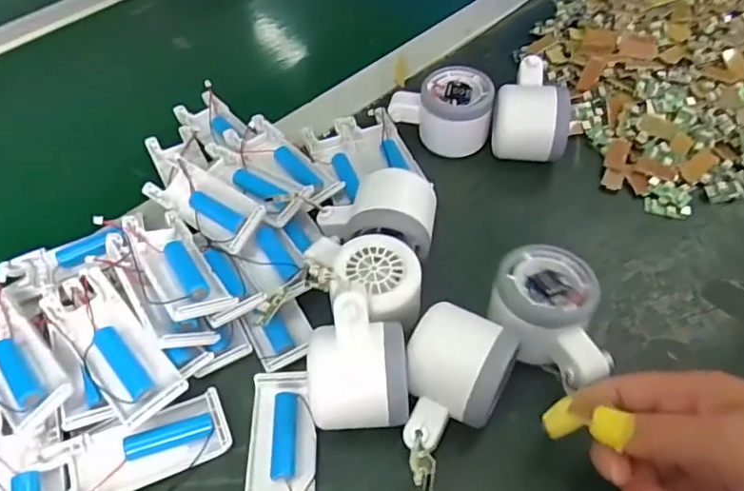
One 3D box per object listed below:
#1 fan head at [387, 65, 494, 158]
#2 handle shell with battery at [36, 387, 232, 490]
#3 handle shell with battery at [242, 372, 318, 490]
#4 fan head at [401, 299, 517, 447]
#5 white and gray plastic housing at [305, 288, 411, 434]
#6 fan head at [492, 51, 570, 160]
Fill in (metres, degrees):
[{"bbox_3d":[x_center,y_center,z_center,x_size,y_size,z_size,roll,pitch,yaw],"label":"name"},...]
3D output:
[{"bbox_3d":[0.057,-0.112,0.468,0.080,0.049,0.060,-1,53,2],"label":"fan head"},{"bbox_3d":[-0.136,0.116,0.320,0.101,0.019,0.043,-23,56,-14],"label":"handle shell with battery"},{"bbox_3d":[-0.053,0.123,0.321,0.040,0.010,0.105,-2,53,1],"label":"handle shell with battery"},{"bbox_3d":[0.045,0.080,0.321,0.060,0.045,0.080,20,57,16],"label":"fan head"},{"bbox_3d":[-0.008,0.071,0.318,0.054,0.070,0.059,-5,53,-1],"label":"white and gray plastic housing"},{"bbox_3d":[0.130,-0.106,0.458,0.059,0.057,0.070,11,55,10],"label":"fan head"}]

